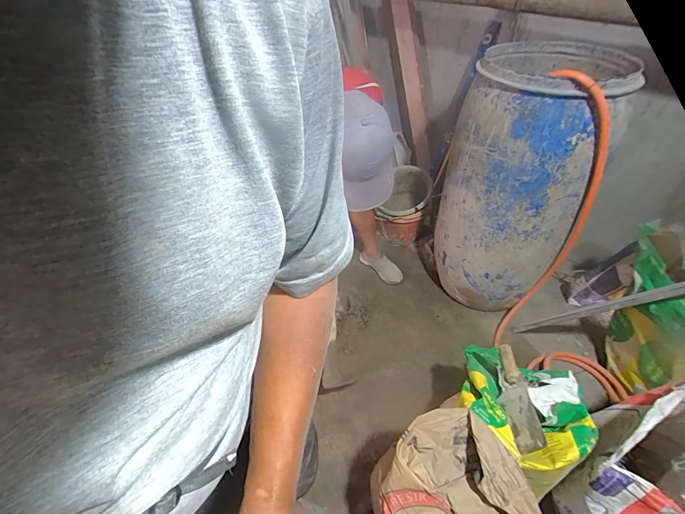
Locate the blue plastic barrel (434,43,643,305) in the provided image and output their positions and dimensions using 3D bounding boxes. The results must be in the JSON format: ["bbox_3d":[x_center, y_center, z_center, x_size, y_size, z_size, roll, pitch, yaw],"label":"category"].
[{"bbox_3d":[0.629,-0.236,1.262,0.420,0.853,0.454,30,52,29],"label":"blue plastic barrel"}]

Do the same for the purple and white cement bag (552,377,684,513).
[{"bbox_3d":[0.653,0.482,0.781,0.291,0.470,0.165,-33,51,-29],"label":"purple and white cement bag"}]

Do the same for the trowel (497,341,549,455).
[{"bbox_3d":[0.435,0.338,0.877,0.063,0.056,0.283,2,43,4],"label":"trowel"}]

